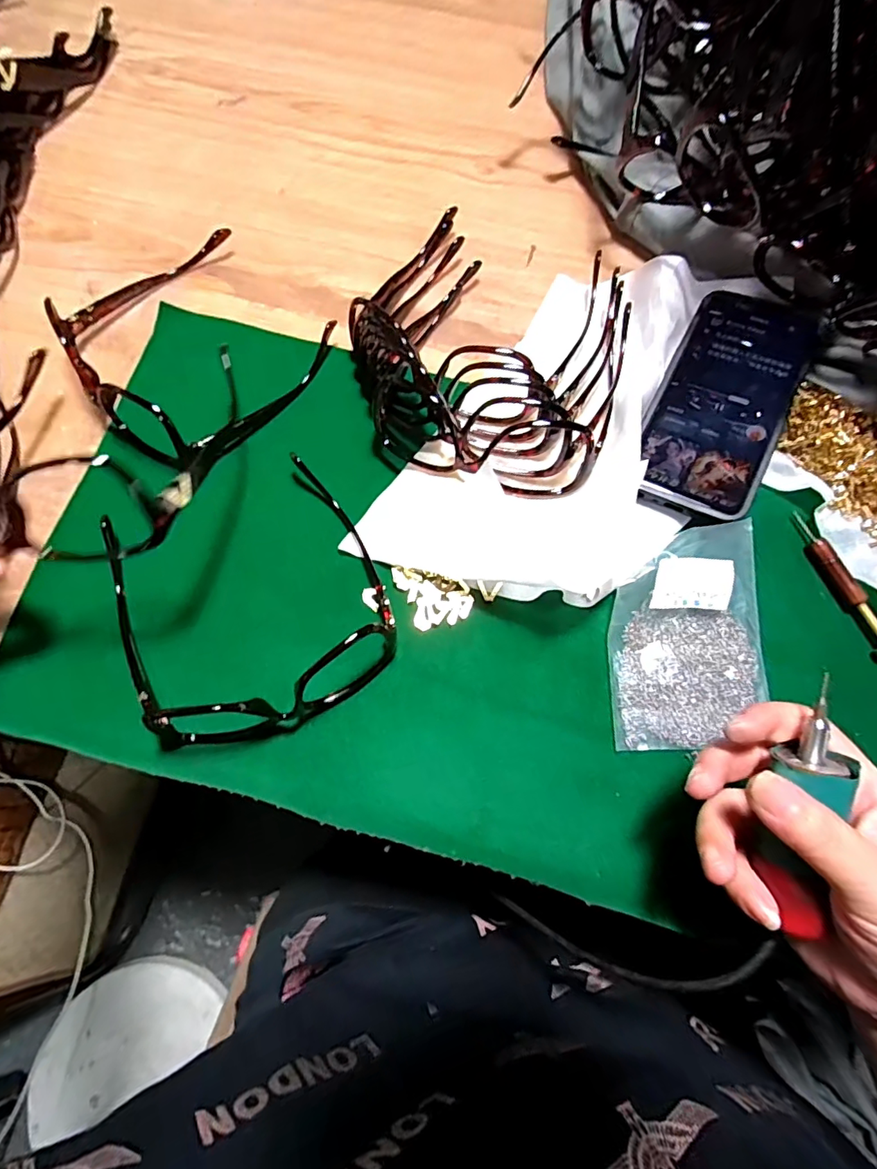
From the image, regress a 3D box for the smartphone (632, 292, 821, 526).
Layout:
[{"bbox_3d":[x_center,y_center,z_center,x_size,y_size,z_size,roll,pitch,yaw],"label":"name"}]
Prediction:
[{"bbox_3d":[0.185,-0.122,0.331,0.077,0.012,0.166,26,76,6],"label":"smartphone"}]

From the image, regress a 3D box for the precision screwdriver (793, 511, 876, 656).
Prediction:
[{"bbox_3d":[0.250,-0.001,0.321,0.009,0.014,0.098,-22,76,-7],"label":"precision screwdriver"}]

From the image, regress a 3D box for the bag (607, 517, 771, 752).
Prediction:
[{"bbox_3d":[0.147,0.029,0.301,0.090,0.027,0.125,-2,74,-1],"label":"bag"}]

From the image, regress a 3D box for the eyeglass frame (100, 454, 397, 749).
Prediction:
[{"bbox_3d":[-0.111,0.010,0.301,0.150,0.032,0.152,-24,76,-7],"label":"eyeglass frame"}]

